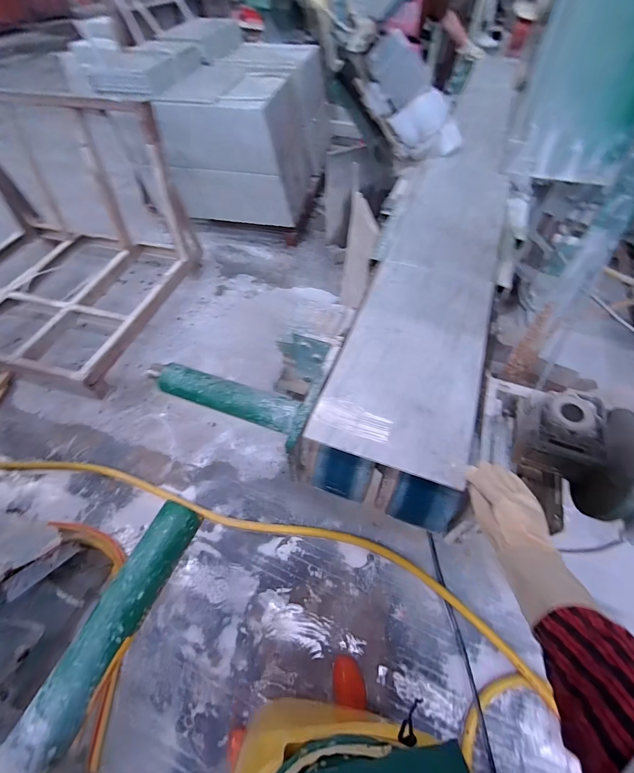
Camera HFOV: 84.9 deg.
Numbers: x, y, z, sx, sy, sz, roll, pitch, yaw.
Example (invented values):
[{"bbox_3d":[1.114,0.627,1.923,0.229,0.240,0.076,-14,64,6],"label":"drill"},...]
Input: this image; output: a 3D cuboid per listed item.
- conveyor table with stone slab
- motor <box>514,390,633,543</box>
[{"bbox_3d":[0.324,-0.328,0.995,0.313,0.122,1.339,15,60,12],"label":"conveyor table with stone slab"},{"bbox_3d":[0.545,0.168,0.602,0.408,0.199,0.181,31,62,22],"label":"motor"}]

